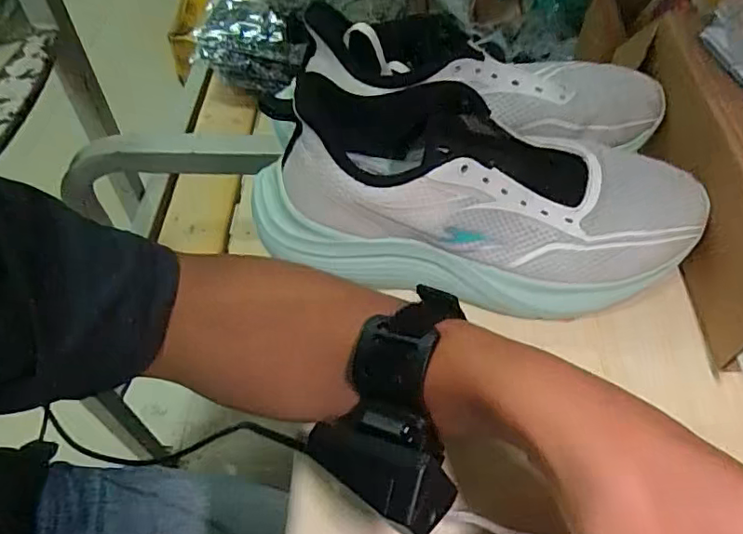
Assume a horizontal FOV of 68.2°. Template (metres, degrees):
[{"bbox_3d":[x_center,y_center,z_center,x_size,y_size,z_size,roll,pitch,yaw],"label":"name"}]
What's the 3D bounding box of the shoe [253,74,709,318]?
[{"bbox_3d":[0.063,-0.044,0.336,0.271,0.107,0.103,4,54,1],"label":"shoe"}]

